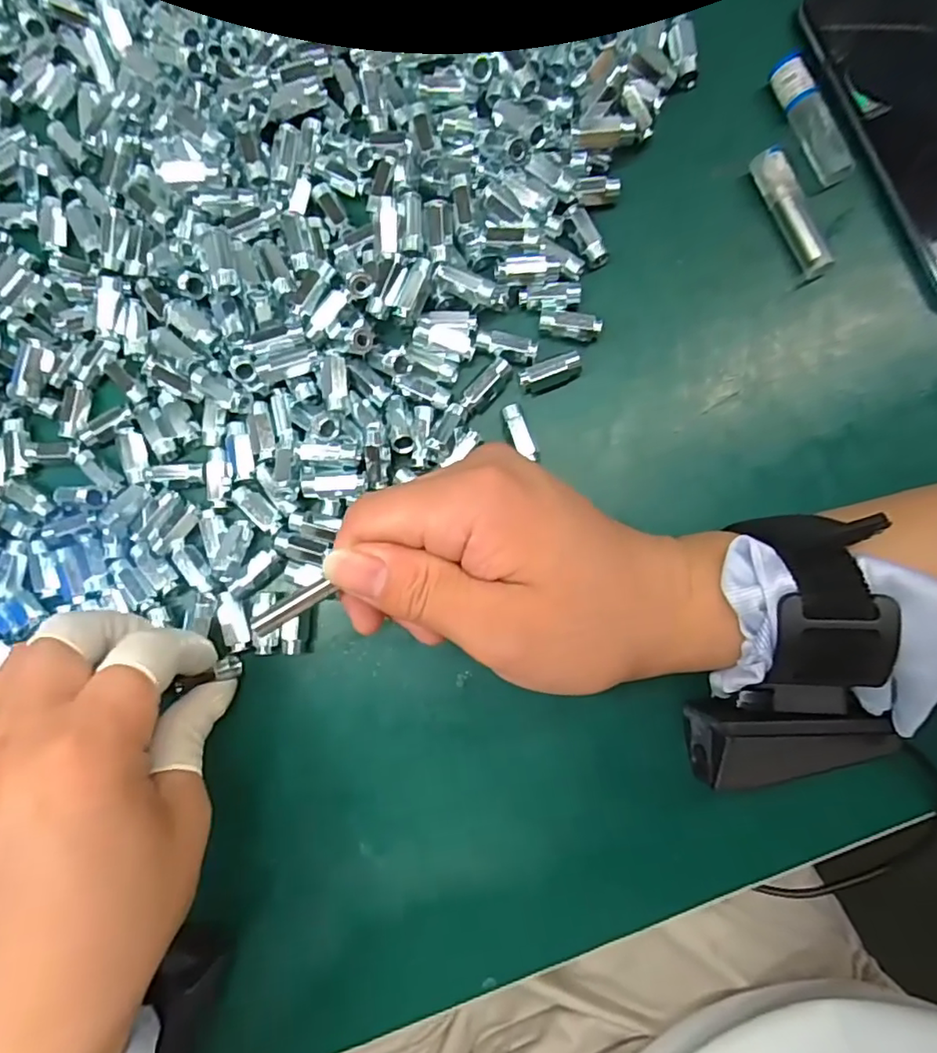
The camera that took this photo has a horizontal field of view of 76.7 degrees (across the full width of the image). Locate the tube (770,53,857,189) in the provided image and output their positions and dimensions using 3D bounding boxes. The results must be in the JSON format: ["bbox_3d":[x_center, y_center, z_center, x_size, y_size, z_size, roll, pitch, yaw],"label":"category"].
[{"bbox_3d":[0.150,-0.177,0.257,0.014,0.013,0.057,-23,84,3],"label":"tube"}]

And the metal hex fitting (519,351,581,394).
[{"bbox_3d":[0.036,-0.067,0.262,0.027,0.013,0.011,-22,84,3],"label":"metal hex fitting"}]

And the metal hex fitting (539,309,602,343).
[{"bbox_3d":[0.045,-0.089,0.262,0.026,0.010,0.010,13,87,6],"label":"metal hex fitting"}]

